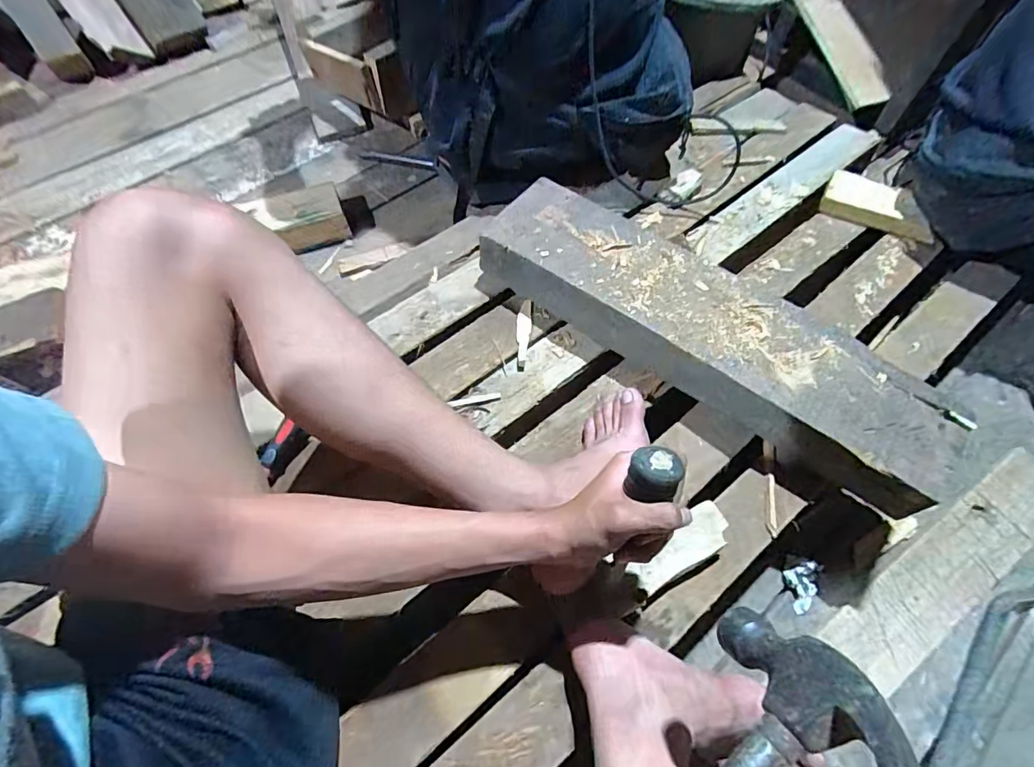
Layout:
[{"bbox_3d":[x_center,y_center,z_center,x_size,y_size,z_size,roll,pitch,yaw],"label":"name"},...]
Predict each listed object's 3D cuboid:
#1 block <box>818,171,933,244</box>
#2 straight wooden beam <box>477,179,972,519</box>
[{"bbox_3d":[0.559,-0.273,0.759,0.162,0.030,0.086,25,63,14],"label":"block"},{"bbox_3d":[0.209,-0.065,0.606,0.570,0.087,0.162,34,66,18],"label":"straight wooden beam"}]

